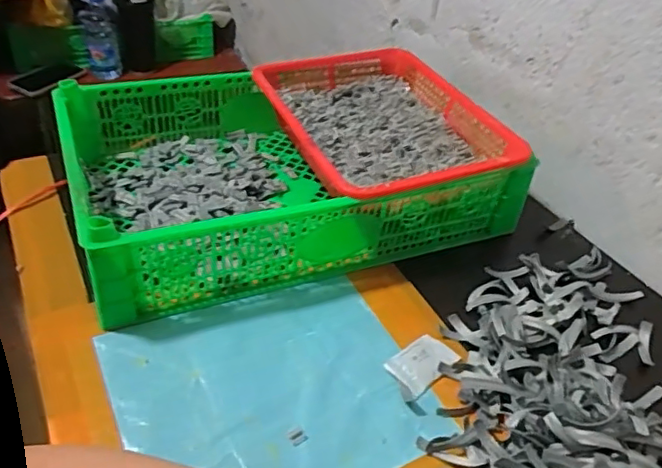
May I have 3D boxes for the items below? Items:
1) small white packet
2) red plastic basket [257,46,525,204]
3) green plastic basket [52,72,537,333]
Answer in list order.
[{"bbox_3d":[0.079,0.116,0.515,0.040,0.007,0.071,35,46,30],"label":"small white packet"},{"bbox_3d":[0.059,-0.126,0.698,0.249,0.069,0.302,-10,42,-21],"label":"red plastic basket"},{"bbox_3d":[-0.049,-0.081,0.666,0.451,0.104,0.287,-11,42,-22],"label":"green plastic basket"}]

